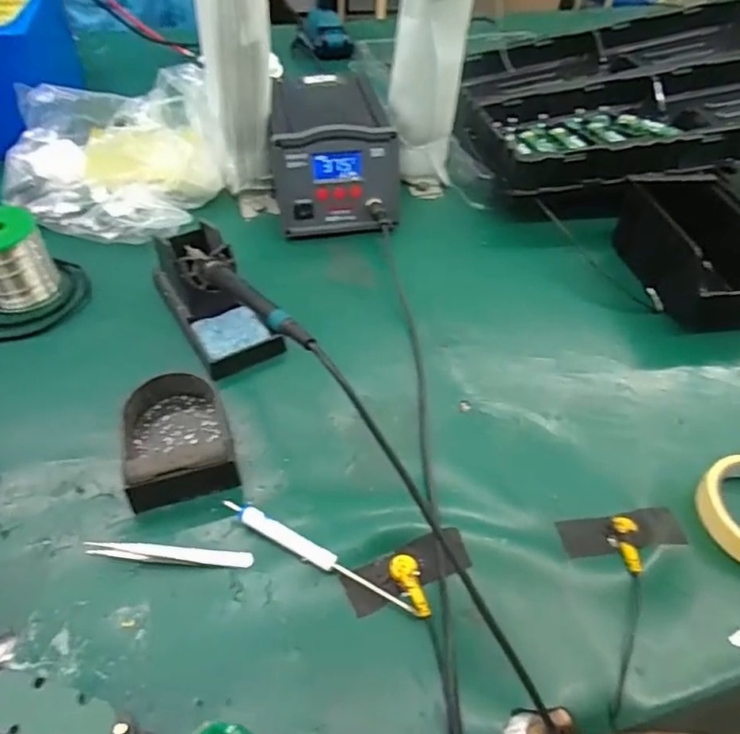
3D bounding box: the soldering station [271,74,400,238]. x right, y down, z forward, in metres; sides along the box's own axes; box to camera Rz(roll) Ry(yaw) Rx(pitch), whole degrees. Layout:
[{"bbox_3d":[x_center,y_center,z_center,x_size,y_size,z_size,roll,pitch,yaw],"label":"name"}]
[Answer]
[{"bbox_3d":[-0.044,-0.242,0.654,0.129,0.097,0.199,-5,48,-6],"label":"soldering station"}]

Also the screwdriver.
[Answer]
[{"bbox_3d":[-0.034,0.121,0.376,0.139,0.016,0.012,22,51,18],"label":"screwdriver"}]

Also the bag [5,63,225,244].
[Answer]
[{"bbox_3d":[-0.286,-0.247,0.635,0.210,0.113,0.236,-17,50,-17],"label":"bag"}]

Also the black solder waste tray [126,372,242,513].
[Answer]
[{"bbox_3d":[-0.146,0.047,0.433,0.077,0.034,0.114,-14,49,-14],"label":"black solder waste tray"}]

